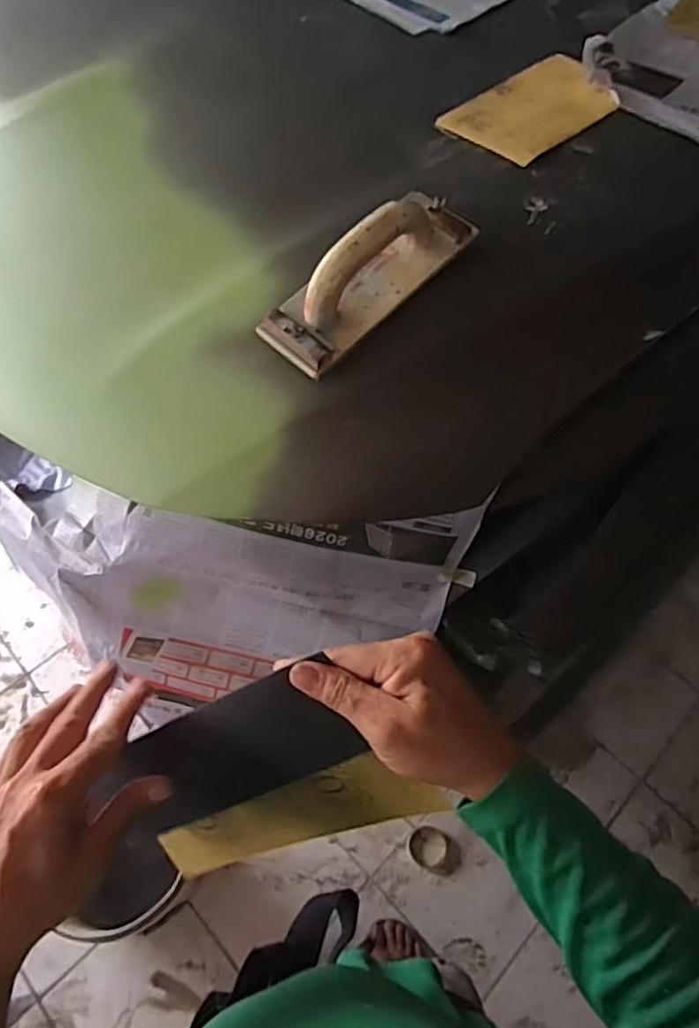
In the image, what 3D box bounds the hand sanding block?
[{"bbox_3d":[0.019,-0.230,0.573,0.226,0.075,0.079,-42,66,-12],"label":"hand sanding block"}]

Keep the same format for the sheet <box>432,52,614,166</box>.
[{"bbox_3d":[0.220,-0.479,0.737,0.211,0.006,0.132,-39,65,-19],"label":"sheet"}]

